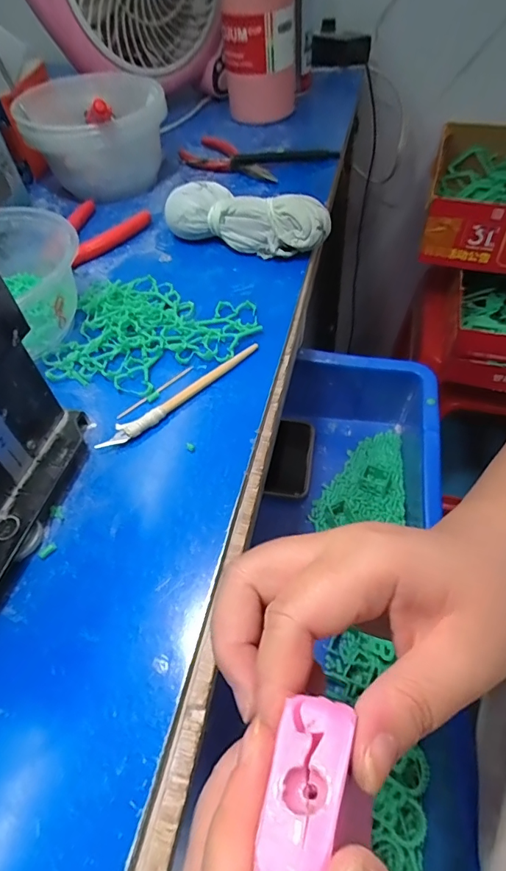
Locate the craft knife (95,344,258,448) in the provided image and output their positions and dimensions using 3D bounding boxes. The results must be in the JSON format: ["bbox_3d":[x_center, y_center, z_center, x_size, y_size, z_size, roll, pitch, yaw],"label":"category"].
[{"bbox_3d":[-0.042,-0.026,0.287,0.119,0.007,0.015,-33,58,-19],"label":"craft knife"}]

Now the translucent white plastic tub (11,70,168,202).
[{"bbox_3d":[-0.156,-0.282,0.440,0.125,0.082,0.109,14,55,14],"label":"translucent white plastic tub"}]

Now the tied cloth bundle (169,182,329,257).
[{"bbox_3d":[-0.005,-0.179,0.379,0.135,0.041,0.048,15,56,15],"label":"tied cloth bundle"}]

